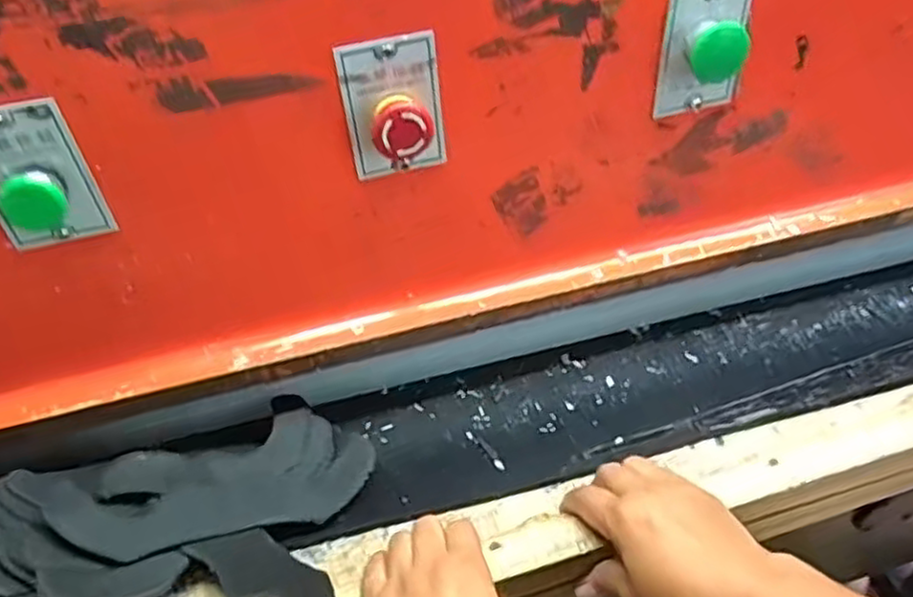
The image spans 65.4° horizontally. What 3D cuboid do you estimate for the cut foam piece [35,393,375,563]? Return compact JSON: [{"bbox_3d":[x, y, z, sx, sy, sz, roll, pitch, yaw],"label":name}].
[{"bbox_3d":[-0.176,0.131,0.528,0.221,0.009,0.110,-8,41,-25],"label":"cut foam piece"}]

